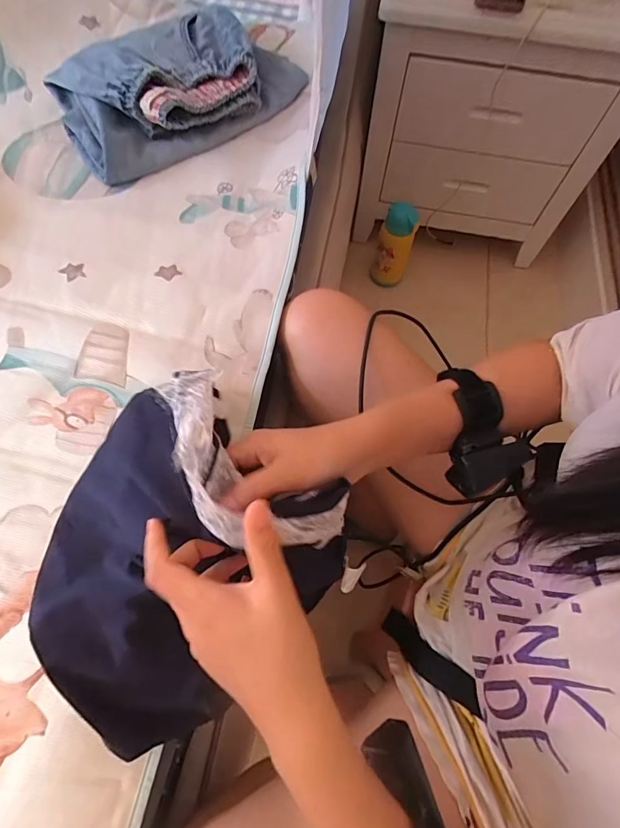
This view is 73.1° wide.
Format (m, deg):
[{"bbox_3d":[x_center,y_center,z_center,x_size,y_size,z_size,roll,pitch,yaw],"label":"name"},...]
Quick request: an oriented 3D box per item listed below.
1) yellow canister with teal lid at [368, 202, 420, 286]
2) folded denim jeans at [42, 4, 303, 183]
[{"bbox_3d":[0.196,-0.393,0.979,0.081,0.202,0.069,14,67,4],"label":"yellow canister with teal lid"},{"bbox_3d":[-0.190,-0.445,0.566,0.297,0.067,0.197,-38,73,-16],"label":"folded denim jeans"}]

